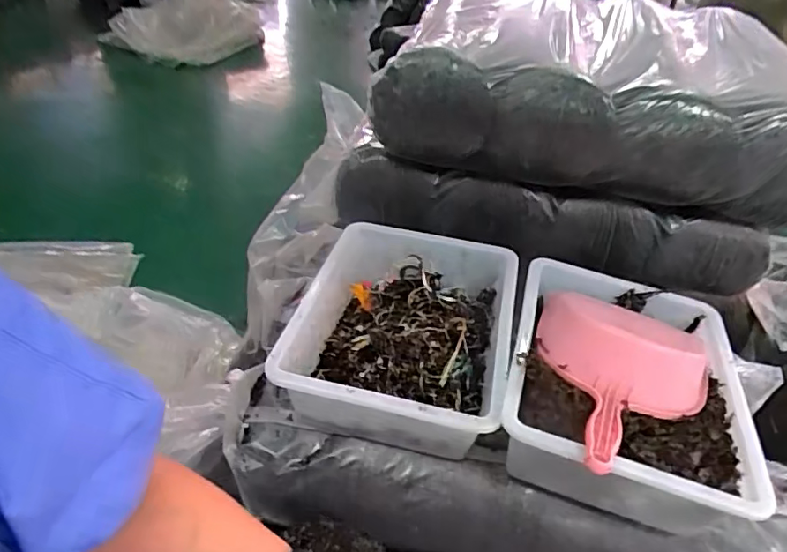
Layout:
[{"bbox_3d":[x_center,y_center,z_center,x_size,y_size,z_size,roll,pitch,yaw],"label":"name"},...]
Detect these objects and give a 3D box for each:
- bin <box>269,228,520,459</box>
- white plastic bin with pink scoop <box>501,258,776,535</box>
[{"bbox_3d":[0.016,0.076,0.763,0.265,0.105,0.351,12,39,8],"label":"bin"},{"bbox_3d":[0.292,0.128,0.694,0.279,0.140,0.372,15,39,11],"label":"white plastic bin with pink scoop"}]

